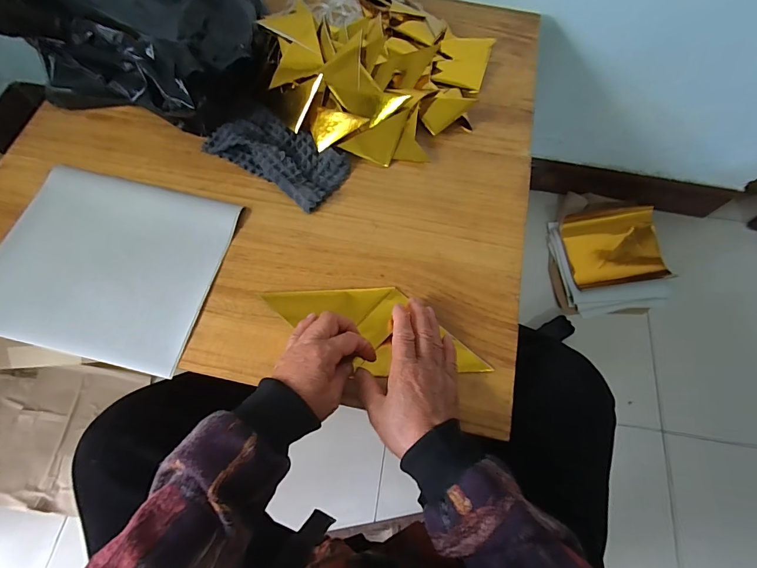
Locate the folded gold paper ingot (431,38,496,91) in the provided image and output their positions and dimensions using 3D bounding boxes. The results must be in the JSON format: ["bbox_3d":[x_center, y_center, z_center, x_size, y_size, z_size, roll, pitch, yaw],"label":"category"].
[{"bbox_3d":[0.127,-0.335,0.561,0.073,0.014,0.098,16,68,4],"label":"folded gold paper ingot"}]

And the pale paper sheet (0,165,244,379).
[{"bbox_3d":[-0.309,-0.026,0.430,0.242,0.020,0.210,13,68,3],"label":"pale paper sheet"}]

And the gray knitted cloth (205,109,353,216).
[{"bbox_3d":[-0.131,-0.170,0.485,0.179,0.026,0.091,30,70,9],"label":"gray knitted cloth"}]

